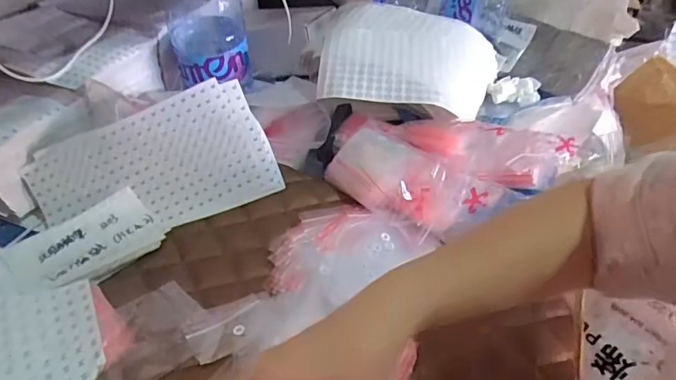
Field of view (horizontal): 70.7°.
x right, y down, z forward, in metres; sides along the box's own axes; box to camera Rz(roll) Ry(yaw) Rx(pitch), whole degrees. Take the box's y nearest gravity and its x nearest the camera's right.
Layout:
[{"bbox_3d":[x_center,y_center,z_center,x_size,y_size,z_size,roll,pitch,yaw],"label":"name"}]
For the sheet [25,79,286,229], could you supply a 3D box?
[{"bbox_3d":[-0.204,-0.021,0.521,0.255,0.131,0.015,-20,9,1],"label":"sheet"}]

